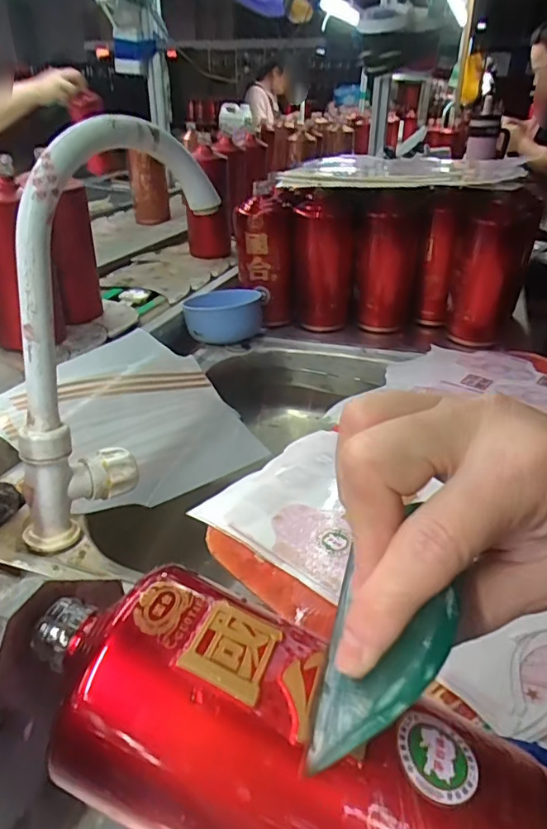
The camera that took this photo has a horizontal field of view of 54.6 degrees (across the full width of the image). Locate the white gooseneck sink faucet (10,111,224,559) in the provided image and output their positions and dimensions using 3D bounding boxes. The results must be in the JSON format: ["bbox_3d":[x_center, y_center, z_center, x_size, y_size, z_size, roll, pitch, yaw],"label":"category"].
[{"bbox_3d":[-0.108,-0.064,0.400,0.041,0.283,0.223,22,37,26],"label":"white gooseneck sink faucet"}]

